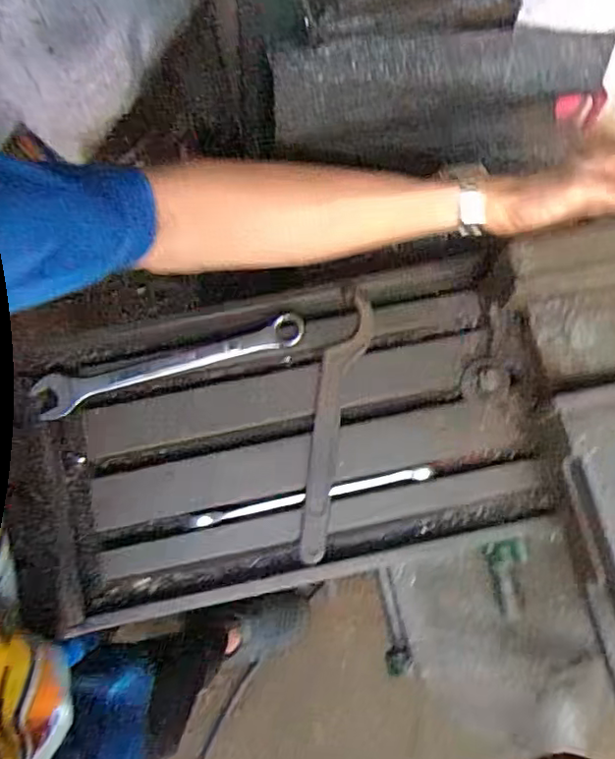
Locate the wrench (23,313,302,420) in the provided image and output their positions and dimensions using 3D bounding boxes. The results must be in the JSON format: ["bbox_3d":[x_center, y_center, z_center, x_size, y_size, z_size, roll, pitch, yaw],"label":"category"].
[{"bbox_3d":[-0.126,-0.012,0.558,0.249,0.012,0.039,-14,74,-4],"label":"wrench"}]

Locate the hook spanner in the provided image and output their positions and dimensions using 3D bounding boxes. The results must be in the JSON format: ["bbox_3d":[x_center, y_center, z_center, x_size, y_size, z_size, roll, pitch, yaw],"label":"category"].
[{"bbox_3d":[0.024,0.036,0.548,0.037,0.012,0.248,10,74,4],"label":"hook spanner"}]

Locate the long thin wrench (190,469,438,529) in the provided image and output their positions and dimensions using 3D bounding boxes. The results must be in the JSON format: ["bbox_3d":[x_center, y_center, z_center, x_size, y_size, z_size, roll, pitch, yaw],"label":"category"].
[{"bbox_3d":[0.004,0.103,0.528,0.210,0.013,0.012,-12,74,-3],"label":"long thin wrench"}]

